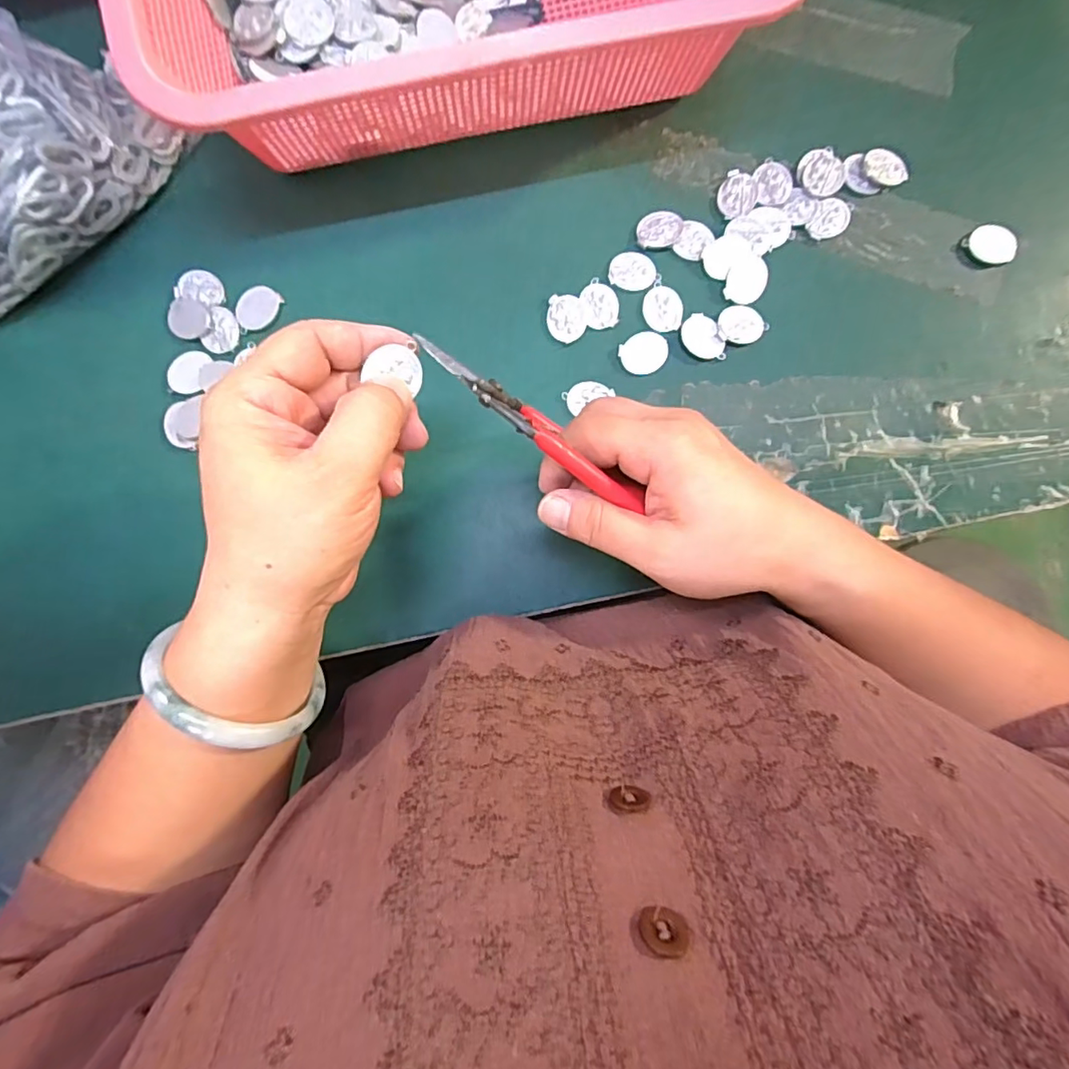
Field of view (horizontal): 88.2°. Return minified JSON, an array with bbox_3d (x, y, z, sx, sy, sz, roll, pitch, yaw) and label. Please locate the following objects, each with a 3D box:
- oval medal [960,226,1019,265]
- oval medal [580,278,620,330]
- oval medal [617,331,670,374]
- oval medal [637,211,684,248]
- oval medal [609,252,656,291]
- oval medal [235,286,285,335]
[{"bbox_3d":[0.246,-0.156,0.297,0.025,0.006,0.019,43,87,2],"label":"oval medal"},{"bbox_3d":[0.036,-0.126,0.299,0.019,0.004,0.028,-15,87,-2],"label":"oval medal"},{"bbox_3d":[0.059,-0.098,0.298,0.026,0.004,0.022,1,86,-1],"label":"oval medal"},{"bbox_3d":[0.069,-0.167,0.301,0.024,0.004,0.020,1,87,-1],"label":"oval medal"},{"bbox_3d":[0.054,-0.144,0.299,0.025,0.004,0.021,1,86,-1],"label":"oval medal"},{"bbox_3d":[-0.151,-0.122,0.300,0.020,0.004,0.027,41,87,2],"label":"oval medal"}]

